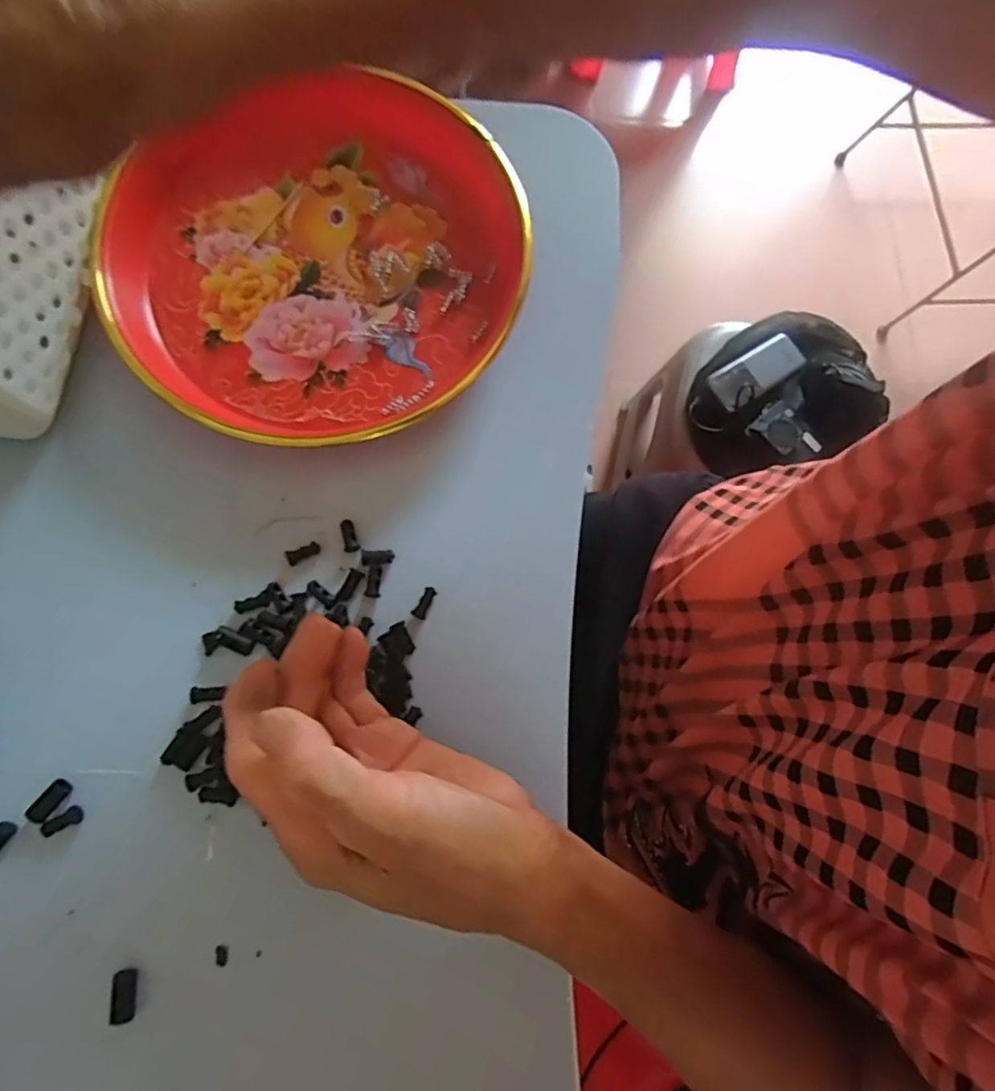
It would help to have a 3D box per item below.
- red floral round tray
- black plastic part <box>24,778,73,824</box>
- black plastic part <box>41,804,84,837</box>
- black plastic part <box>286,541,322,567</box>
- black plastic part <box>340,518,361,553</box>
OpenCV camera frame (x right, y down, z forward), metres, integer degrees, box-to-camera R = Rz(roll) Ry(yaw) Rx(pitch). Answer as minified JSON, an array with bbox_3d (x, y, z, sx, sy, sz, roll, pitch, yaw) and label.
[{"bbox_3d":[-0.099,-0.163,0.325,0.211,0.030,0.216,1,78,-3],"label":"red floral round tray"},{"bbox_3d":[-0.201,0.114,0.266,0.010,0.006,0.018,39,79,5],"label":"black plastic part"},{"bbox_3d":[-0.195,0.123,0.265,0.018,0.004,0.008,-23,80,-8],"label":"black plastic part"},{"bbox_3d":[-0.098,0.004,0.300,0.016,0.004,0.008,-25,80,-8],"label":"black plastic part"},{"bbox_3d":[-0.076,-0.005,0.304,0.008,0.004,0.019,-19,80,-7],"label":"black plastic part"}]

